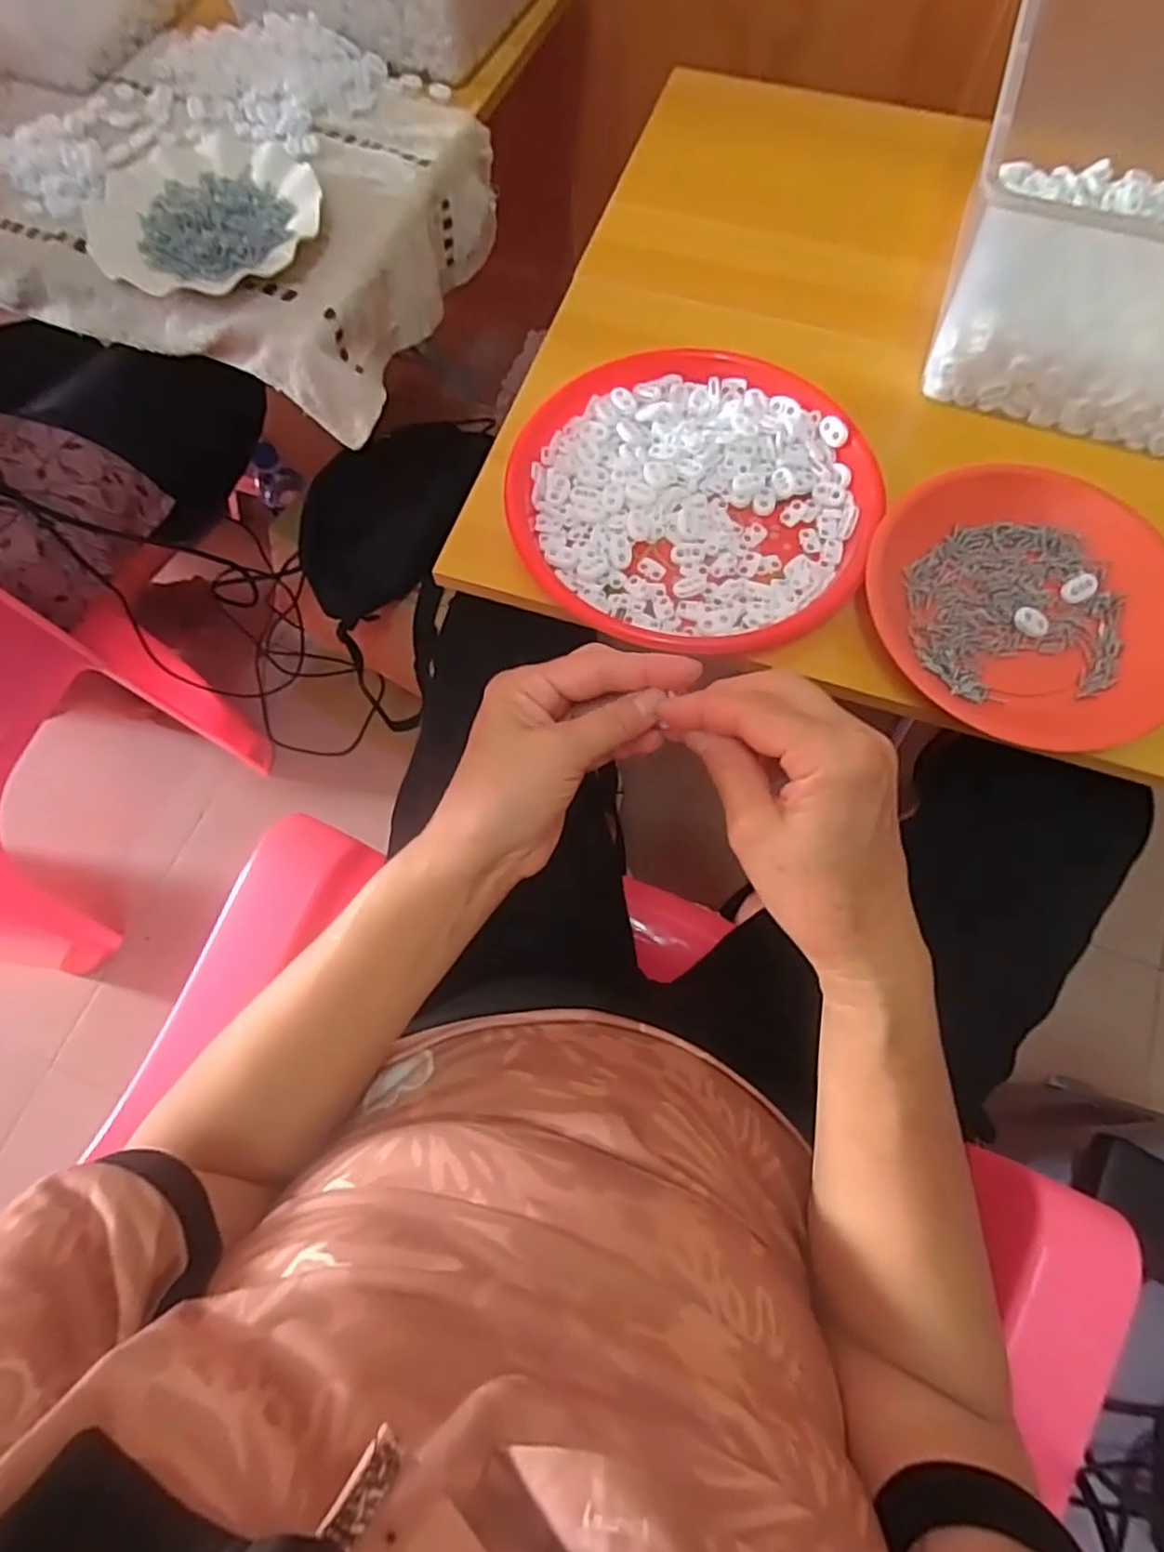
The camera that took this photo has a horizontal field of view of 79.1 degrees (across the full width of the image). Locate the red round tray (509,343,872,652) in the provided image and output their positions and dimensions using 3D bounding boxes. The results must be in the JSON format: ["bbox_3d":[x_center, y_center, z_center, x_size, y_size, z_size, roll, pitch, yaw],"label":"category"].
[{"bbox_3d":[0.072,-0.191,0.476,0.228,0.016,0.238,0,73,1],"label":"red round tray"}]

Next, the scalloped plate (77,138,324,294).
[{"bbox_3d":[-0.314,-0.463,0.581,0.178,0.018,0.191,-1,71,2],"label":"scalloped plate"}]

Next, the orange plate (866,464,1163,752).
[{"bbox_3d":[0.278,-0.108,0.445,0.196,0.029,0.181,18,72,8],"label":"orange plate"}]

